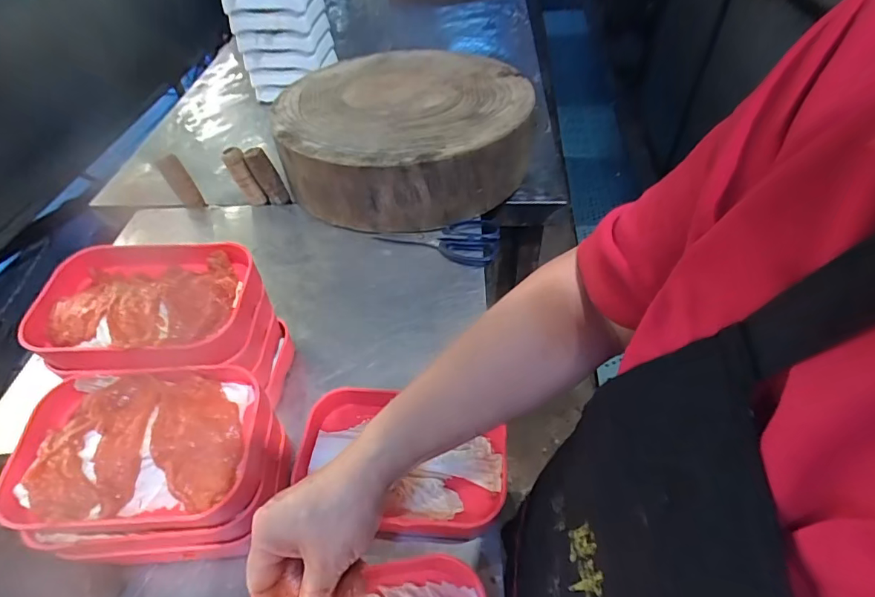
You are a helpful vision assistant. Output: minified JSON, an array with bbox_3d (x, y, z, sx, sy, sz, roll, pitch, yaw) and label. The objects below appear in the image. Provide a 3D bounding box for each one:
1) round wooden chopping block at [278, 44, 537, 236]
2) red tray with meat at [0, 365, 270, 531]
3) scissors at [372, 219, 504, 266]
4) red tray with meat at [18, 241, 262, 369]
[{"bbox_3d":[-0.049,-0.245,0.722,0.358,0.130,0.310,-16,49,-10],"label":"round wooden chopping block"},{"bbox_3d":[-0.238,0.119,0.377,0.186,0.043,0.117,-4,48,1],"label":"red tray with meat"},{"bbox_3d":[0.003,-0.091,0.652,0.170,0.016,0.086,11,50,14],"label":"scissors"},{"bbox_3d":[-0.263,0.003,0.427,0.181,0.037,0.124,-1,48,4],"label":"red tray with meat"}]

